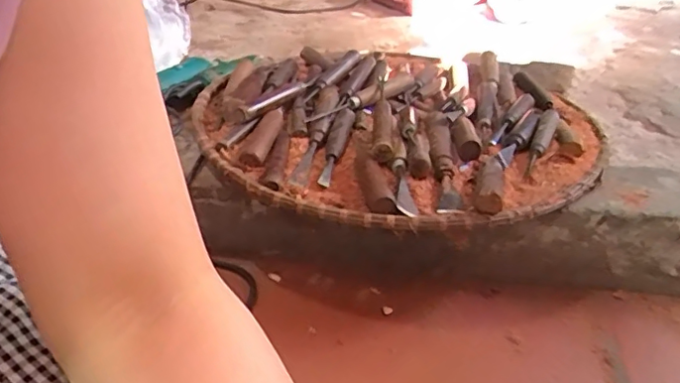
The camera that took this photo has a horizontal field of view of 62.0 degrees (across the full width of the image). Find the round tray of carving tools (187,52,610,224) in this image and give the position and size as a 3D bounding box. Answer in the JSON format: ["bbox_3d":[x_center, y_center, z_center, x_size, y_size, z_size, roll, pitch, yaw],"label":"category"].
[{"bbox_3d":[0.083,-0.115,0.744,0.481,0.041,0.516,0,34,0],"label":"round tray of carving tools"}]

